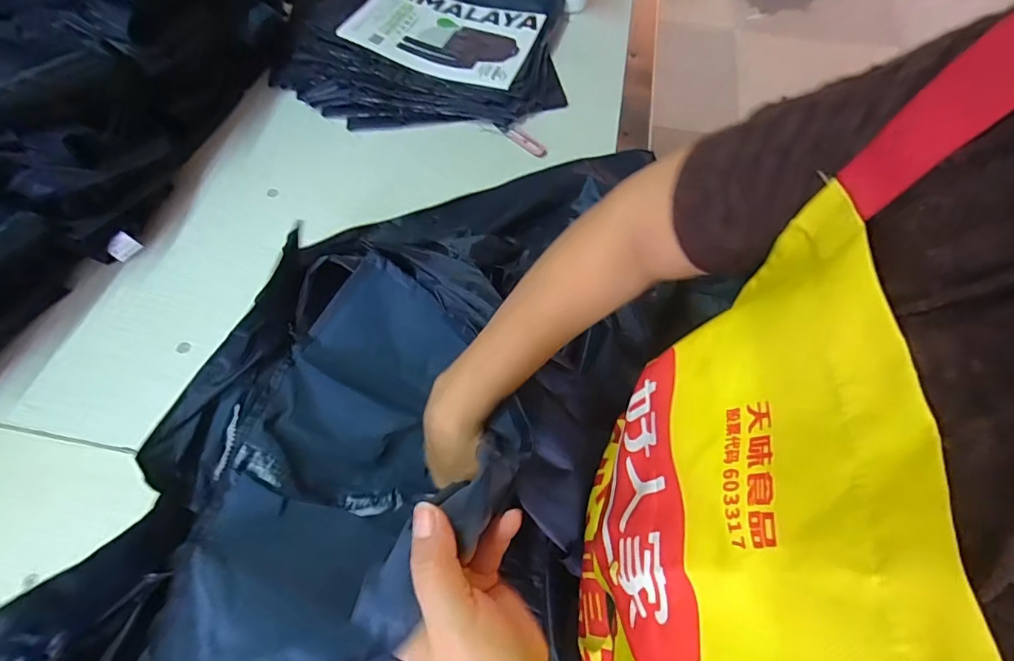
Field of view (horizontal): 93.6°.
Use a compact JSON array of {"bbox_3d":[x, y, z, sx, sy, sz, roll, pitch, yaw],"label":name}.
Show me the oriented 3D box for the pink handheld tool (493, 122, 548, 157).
[{"bbox_3d":[0.021,-0.286,0.708,0.016,0.015,0.096,-41,69,-20],"label":"pink handheld tool"}]

